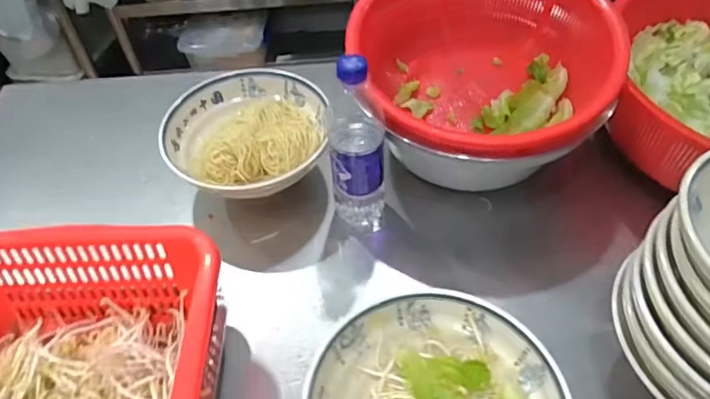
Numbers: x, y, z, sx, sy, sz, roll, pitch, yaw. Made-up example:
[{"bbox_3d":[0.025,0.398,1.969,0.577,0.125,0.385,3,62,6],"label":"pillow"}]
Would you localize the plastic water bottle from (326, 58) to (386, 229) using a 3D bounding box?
[{"bbox_3d":[0.003,-0.058,0.587,0.062,0.231,0.058,-1,51,2],"label":"plastic water bottle"}]

